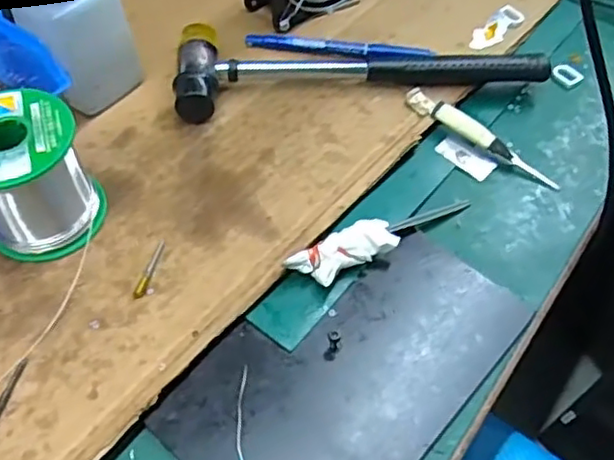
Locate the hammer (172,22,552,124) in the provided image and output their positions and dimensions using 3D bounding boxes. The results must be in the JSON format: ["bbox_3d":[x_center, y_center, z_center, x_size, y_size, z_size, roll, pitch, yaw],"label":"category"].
[{"bbox_3d":[0.038,-0.117,0.456,0.257,0.026,0.071,-4,57,-6],"label":"hammer"}]

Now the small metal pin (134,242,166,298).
[{"bbox_3d":[-0.090,0.021,0.365,0.006,0.004,0.039,12,57,5],"label":"small metal pin"}]

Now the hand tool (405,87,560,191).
[{"bbox_3d":[0.118,-0.062,0.435,0.117,0.017,0.017,33,61,18],"label":"hand tool"}]

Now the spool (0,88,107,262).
[{"bbox_3d":[-0.156,-0.030,0.359,0.065,0.070,0.063,1,56,-2],"label":"spool"}]

